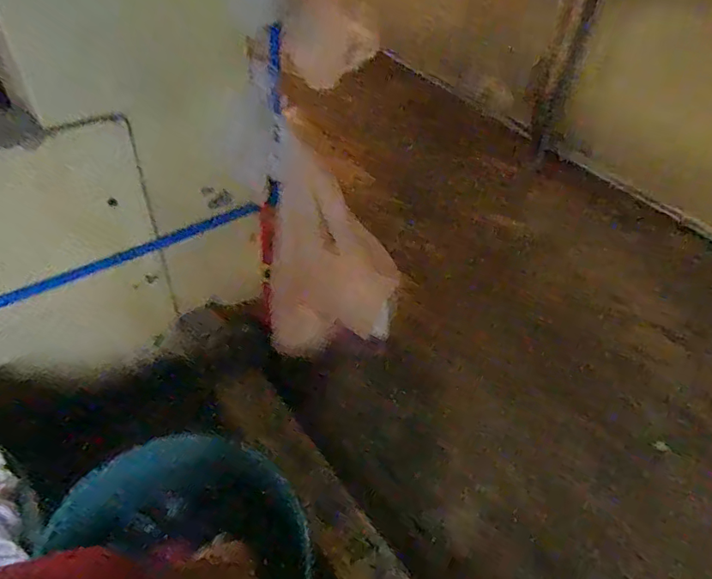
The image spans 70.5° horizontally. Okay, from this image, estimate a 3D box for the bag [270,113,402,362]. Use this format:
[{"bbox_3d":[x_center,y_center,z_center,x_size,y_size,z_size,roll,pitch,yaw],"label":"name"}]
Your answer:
[{"bbox_3d":[-0.060,-0.064,1.437,0.373,0.597,0.293,7,47,3],"label":"bag"}]

